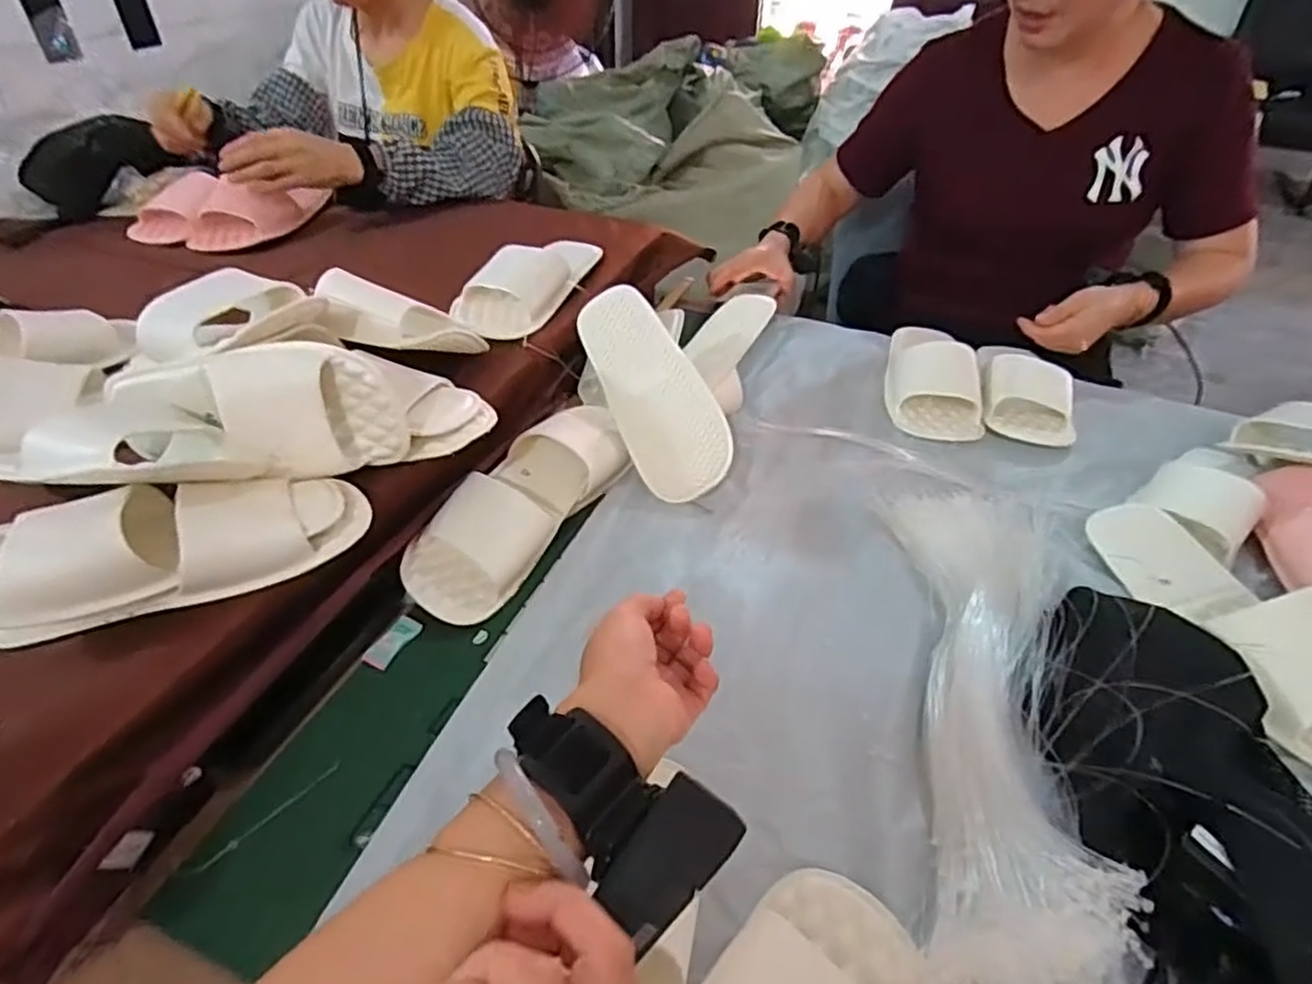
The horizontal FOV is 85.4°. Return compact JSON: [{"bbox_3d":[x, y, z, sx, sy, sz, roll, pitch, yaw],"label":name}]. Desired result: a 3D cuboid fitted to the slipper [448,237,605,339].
[{"bbox_3d":[-0.134,-0.246,0.796,0.089,0.051,0.215,17,43,18],"label":"slipper"}]

